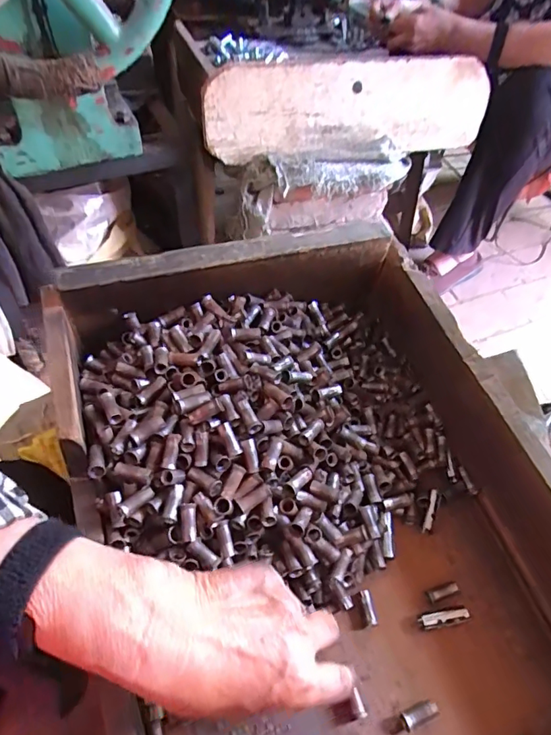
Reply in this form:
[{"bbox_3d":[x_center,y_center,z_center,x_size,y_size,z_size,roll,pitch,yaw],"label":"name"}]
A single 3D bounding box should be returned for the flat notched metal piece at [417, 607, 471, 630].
[{"bbox_3d":[0.126,0.187,0.378,0.037,0.007,0.010,-6,52,-10],"label":"flat notched metal piece"}]

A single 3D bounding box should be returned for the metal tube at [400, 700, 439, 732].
[{"bbox_3d":[0.098,0.237,0.345,0.026,0.007,0.011,-17,55,-18],"label":"metal tube"}]

